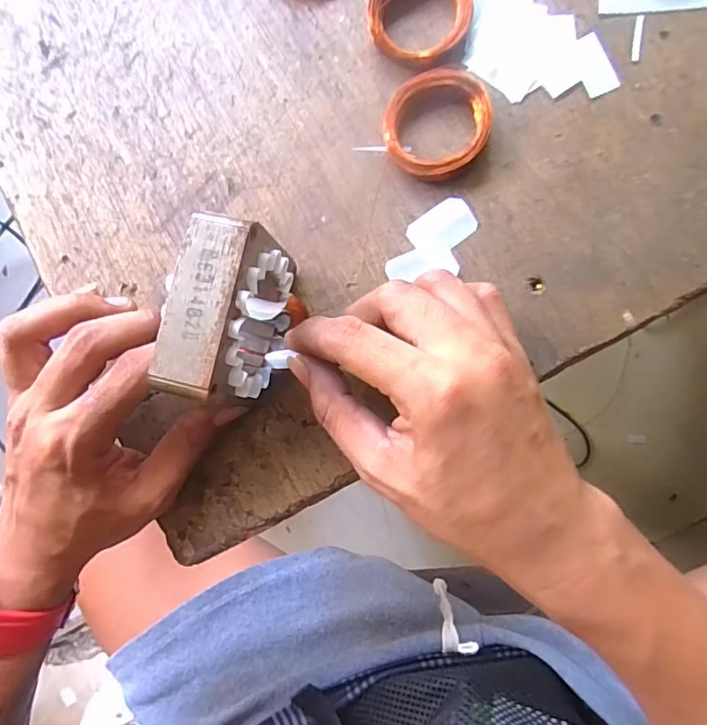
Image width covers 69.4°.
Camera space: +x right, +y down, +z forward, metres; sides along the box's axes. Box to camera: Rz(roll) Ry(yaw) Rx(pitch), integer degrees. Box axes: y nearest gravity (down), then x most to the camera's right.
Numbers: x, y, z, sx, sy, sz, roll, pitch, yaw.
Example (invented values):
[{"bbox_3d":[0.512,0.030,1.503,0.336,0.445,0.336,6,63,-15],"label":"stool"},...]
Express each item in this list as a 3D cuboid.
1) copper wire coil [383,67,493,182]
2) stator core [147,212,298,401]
[{"bbox_3d":[0.042,-0.119,0.255,0.051,0.015,0.052,0,87,8],"label":"copper wire coil"},{"bbox_3d":[-0.052,-0.021,0.226,0.029,0.065,0.070,14,89,8],"label":"stator core"}]

